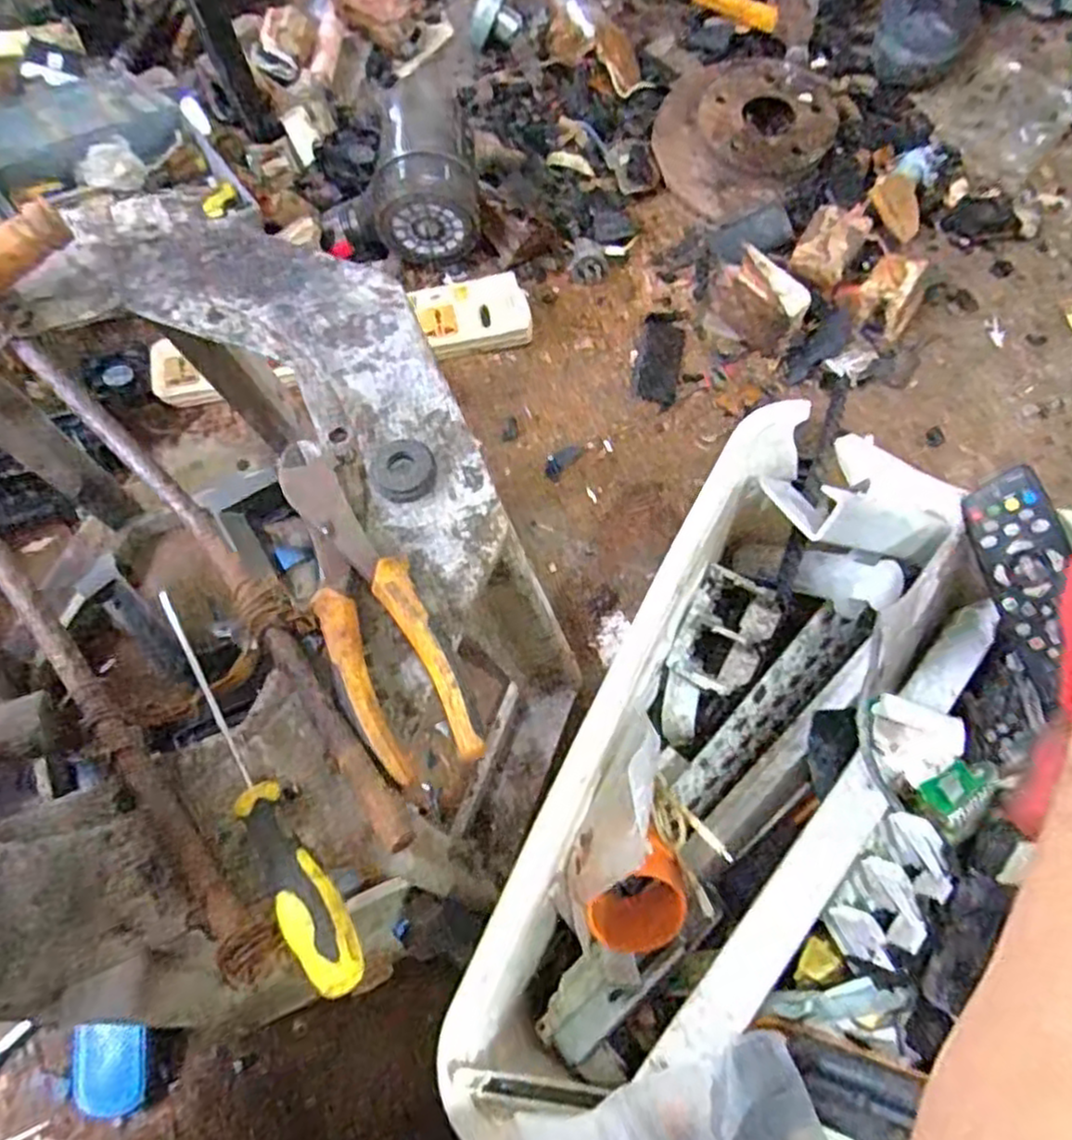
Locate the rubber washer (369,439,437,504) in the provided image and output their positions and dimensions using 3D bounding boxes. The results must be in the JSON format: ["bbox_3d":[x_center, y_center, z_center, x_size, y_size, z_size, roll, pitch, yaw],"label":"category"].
[{"bbox_3d":[-0.066,-0.049,0.361,0.032,0.004,0.033,-1,69,1],"label":"rubber washer"}]

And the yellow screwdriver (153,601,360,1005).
[{"bbox_3d":[-0.119,0.085,0.302,0.022,0.023,0.184,-31,71,-10],"label":"yellow screwdriver"}]

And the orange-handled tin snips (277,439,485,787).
[{"bbox_3d":[-0.077,0.011,0.328,0.045,0.017,0.169,-24,70,-7],"label":"orange-handled tin snips"}]

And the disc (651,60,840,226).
[{"bbox_3d":[0.240,-0.525,0.862,0.224,0.045,0.206,-42,75,-12],"label":"disc"}]

